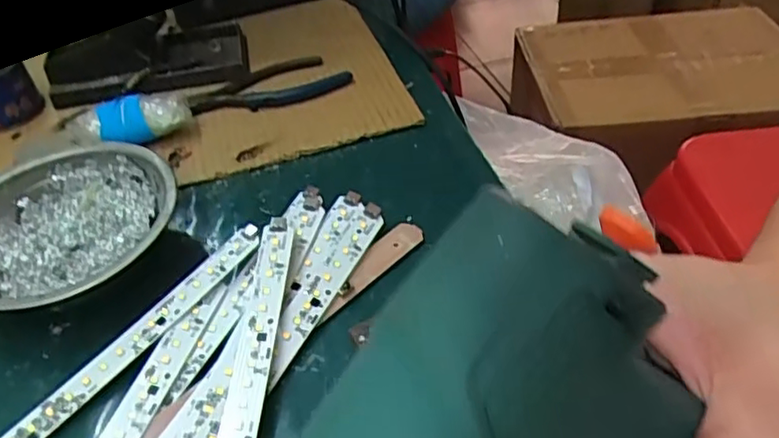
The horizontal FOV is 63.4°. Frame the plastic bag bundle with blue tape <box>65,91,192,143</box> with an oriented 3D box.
[{"bbox_3d":[-0.181,-0.066,0.433,0.084,0.030,0.025,-6,44,-1],"label":"plastic bag bundle with blue tape"}]

